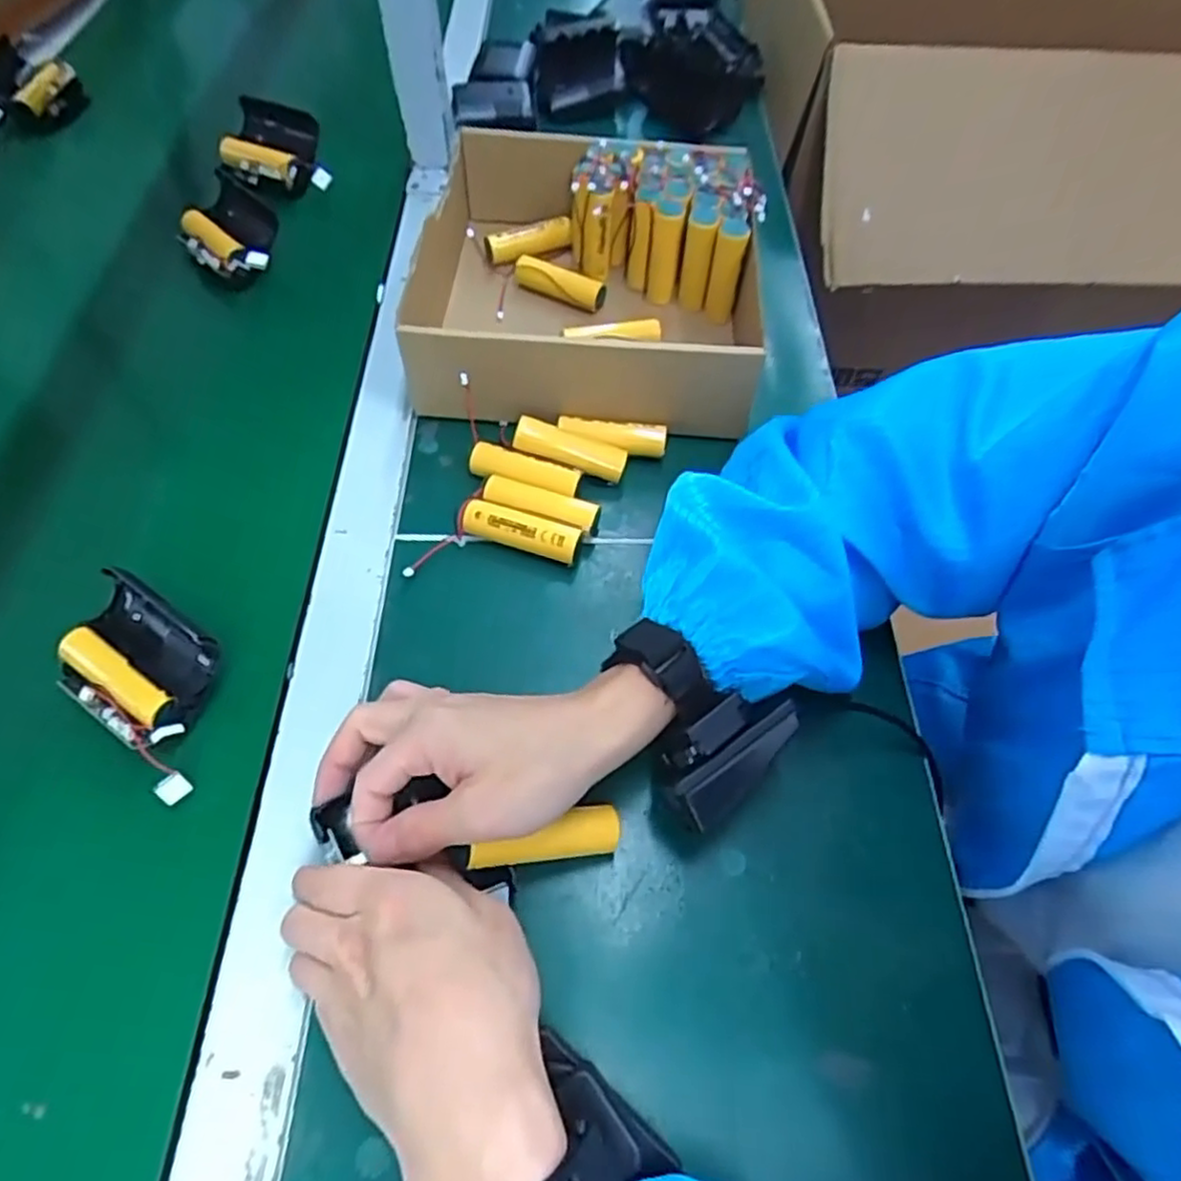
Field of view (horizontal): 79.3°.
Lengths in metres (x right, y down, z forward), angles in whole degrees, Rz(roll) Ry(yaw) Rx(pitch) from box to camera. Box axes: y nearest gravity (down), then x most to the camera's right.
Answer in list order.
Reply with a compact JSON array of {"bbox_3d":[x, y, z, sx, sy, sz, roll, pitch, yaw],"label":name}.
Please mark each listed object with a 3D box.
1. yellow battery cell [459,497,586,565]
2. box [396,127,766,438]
[{"bbox_3d":[-0.041,-0.035,0.431,0.072,0.022,0.019,16,58,7],"label":"yellow battery cell"},{"bbox_3d":[0.006,-0.231,0.508,0.229,0.072,0.236,6,57,0],"label":"box"}]

